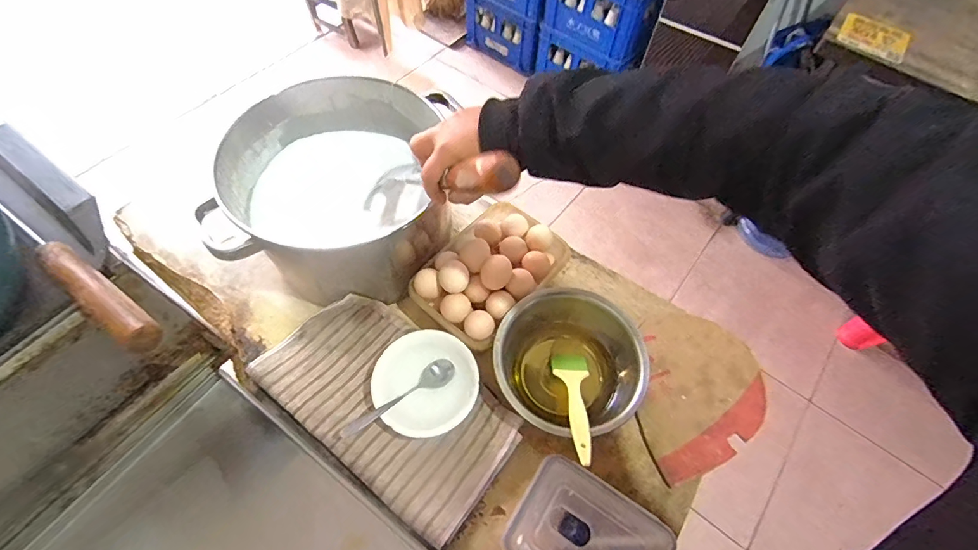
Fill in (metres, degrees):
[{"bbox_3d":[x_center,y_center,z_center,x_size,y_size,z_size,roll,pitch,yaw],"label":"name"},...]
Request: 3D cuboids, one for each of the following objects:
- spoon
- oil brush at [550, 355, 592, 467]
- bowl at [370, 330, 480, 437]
[{"bbox_3d":[-0.117,0.155,0.584,0.158,0.024,0.033,-28,66,-17],"label":"spoon"},{"bbox_3d":[0.112,0.160,0.575,0.047,0.017,0.191,5,29,0],"label":"oil brush"},{"bbox_3d":[-0.084,0.146,0.603,0.133,0.042,0.129,1,61,-2],"label":"bowl"}]

